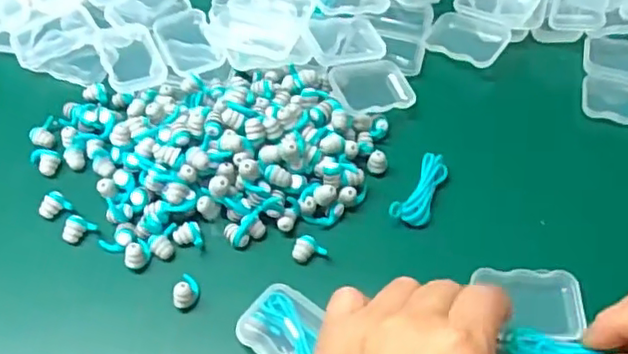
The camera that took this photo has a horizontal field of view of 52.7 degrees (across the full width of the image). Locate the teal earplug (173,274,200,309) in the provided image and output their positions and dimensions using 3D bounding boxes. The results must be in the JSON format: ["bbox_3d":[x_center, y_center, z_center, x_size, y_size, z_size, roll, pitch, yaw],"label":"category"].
[{"bbox_3d":[-0.065,0.058,0.327,0.010,0.015,0.019,9,54,5],"label":"teal earplug"}]

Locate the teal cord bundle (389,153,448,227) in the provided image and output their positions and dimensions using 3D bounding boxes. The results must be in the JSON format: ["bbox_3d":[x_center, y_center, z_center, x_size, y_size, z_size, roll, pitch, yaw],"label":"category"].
[{"bbox_3d":[0.063,0.010,0.368,0.020,0.018,0.048,28,58,17],"label":"teal cord bundle"}]

